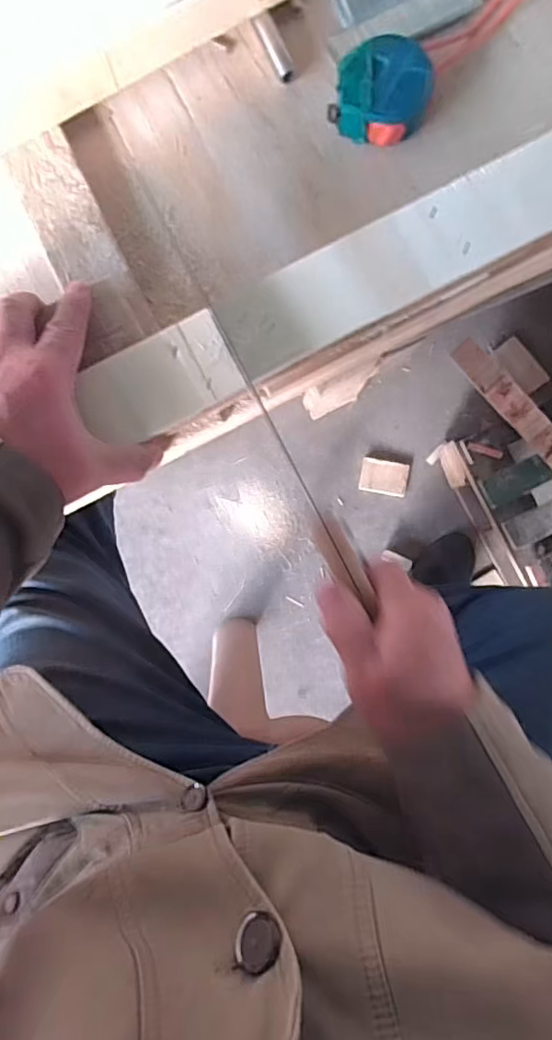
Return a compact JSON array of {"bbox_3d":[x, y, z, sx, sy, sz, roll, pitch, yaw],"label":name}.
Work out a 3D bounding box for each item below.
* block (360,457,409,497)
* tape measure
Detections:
[{"bbox_3d":[0.198,-0.078,1.028,0.083,0.017,0.061,12,86,-1],"label":"block"},{"bbox_3d":[0.080,-0.316,0.417,0.068,0.034,0.067,0,87,-2],"label":"tape measure"}]

